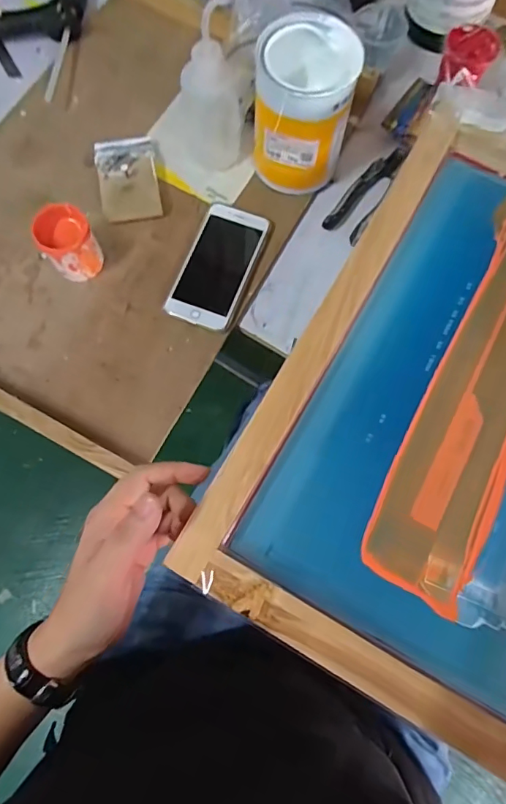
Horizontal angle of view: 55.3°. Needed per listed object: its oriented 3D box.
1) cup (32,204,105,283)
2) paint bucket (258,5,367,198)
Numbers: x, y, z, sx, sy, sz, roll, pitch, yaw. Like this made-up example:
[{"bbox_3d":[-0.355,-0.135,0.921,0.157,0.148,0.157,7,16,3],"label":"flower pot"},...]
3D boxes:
[{"bbox_3d":[-0.205,-0.176,0.538,0.059,0.062,0.053,-32,77,-9],"label":"cup"},{"bbox_3d":[0.057,-0.330,0.553,0.103,0.146,0.115,6,74,2],"label":"paint bucket"}]

